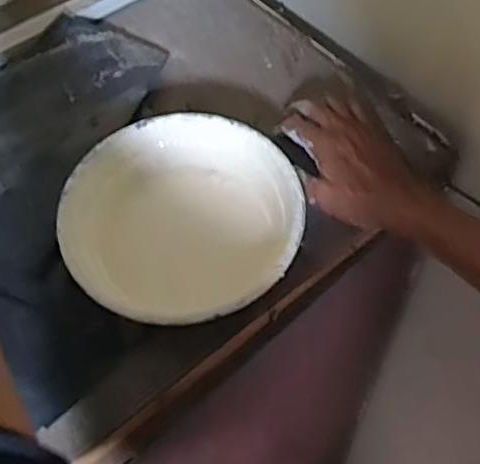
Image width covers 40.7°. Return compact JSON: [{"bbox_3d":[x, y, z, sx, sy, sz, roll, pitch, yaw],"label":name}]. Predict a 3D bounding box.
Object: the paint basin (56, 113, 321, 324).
[{"bbox_3d":[-0.046,-0.011,0.550,0.191,0.053,0.189,-1,58,2],"label":"paint basin"}]

